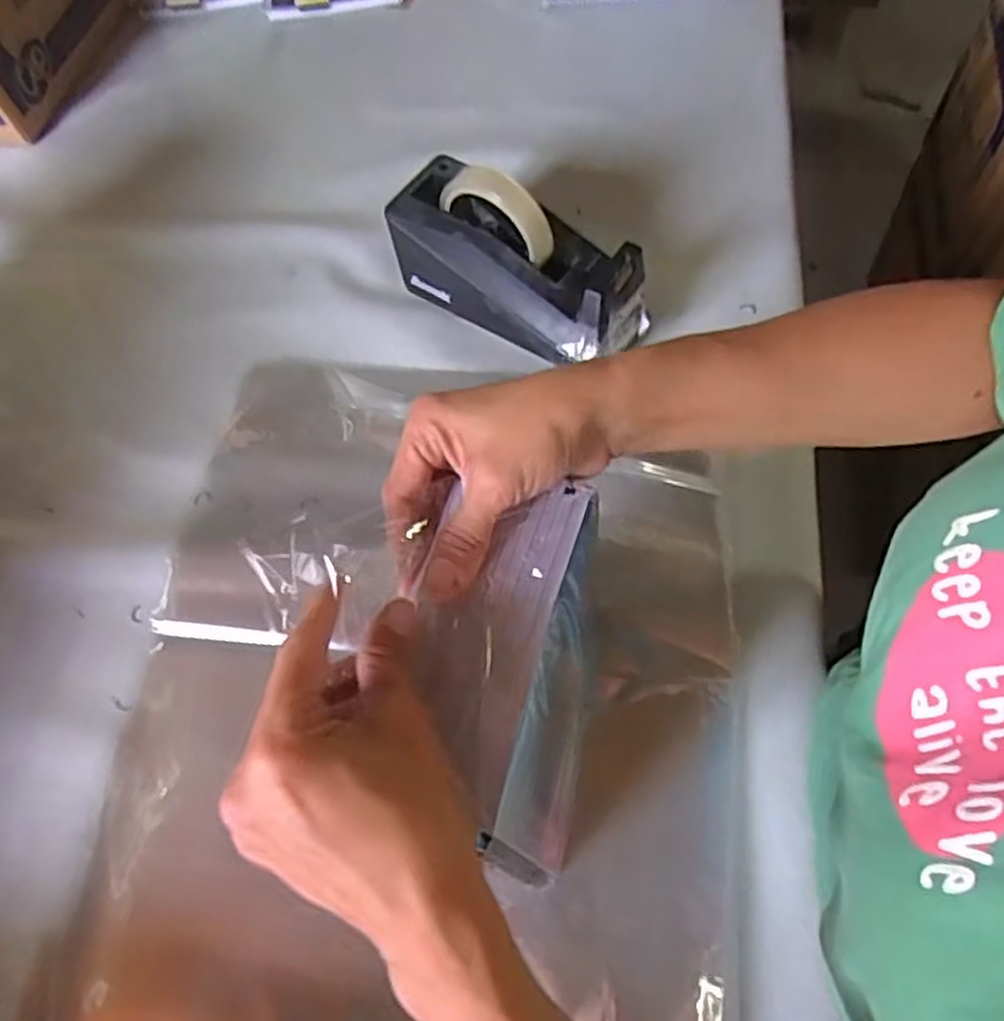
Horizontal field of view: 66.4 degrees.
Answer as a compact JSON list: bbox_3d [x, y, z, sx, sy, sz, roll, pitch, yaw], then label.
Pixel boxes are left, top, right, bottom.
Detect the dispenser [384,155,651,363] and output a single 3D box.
[{"bbox_3d":[0.011,-0.192,0.594,0.206,0.119,0.076,34,69,19],"label":"dispenser"}]

